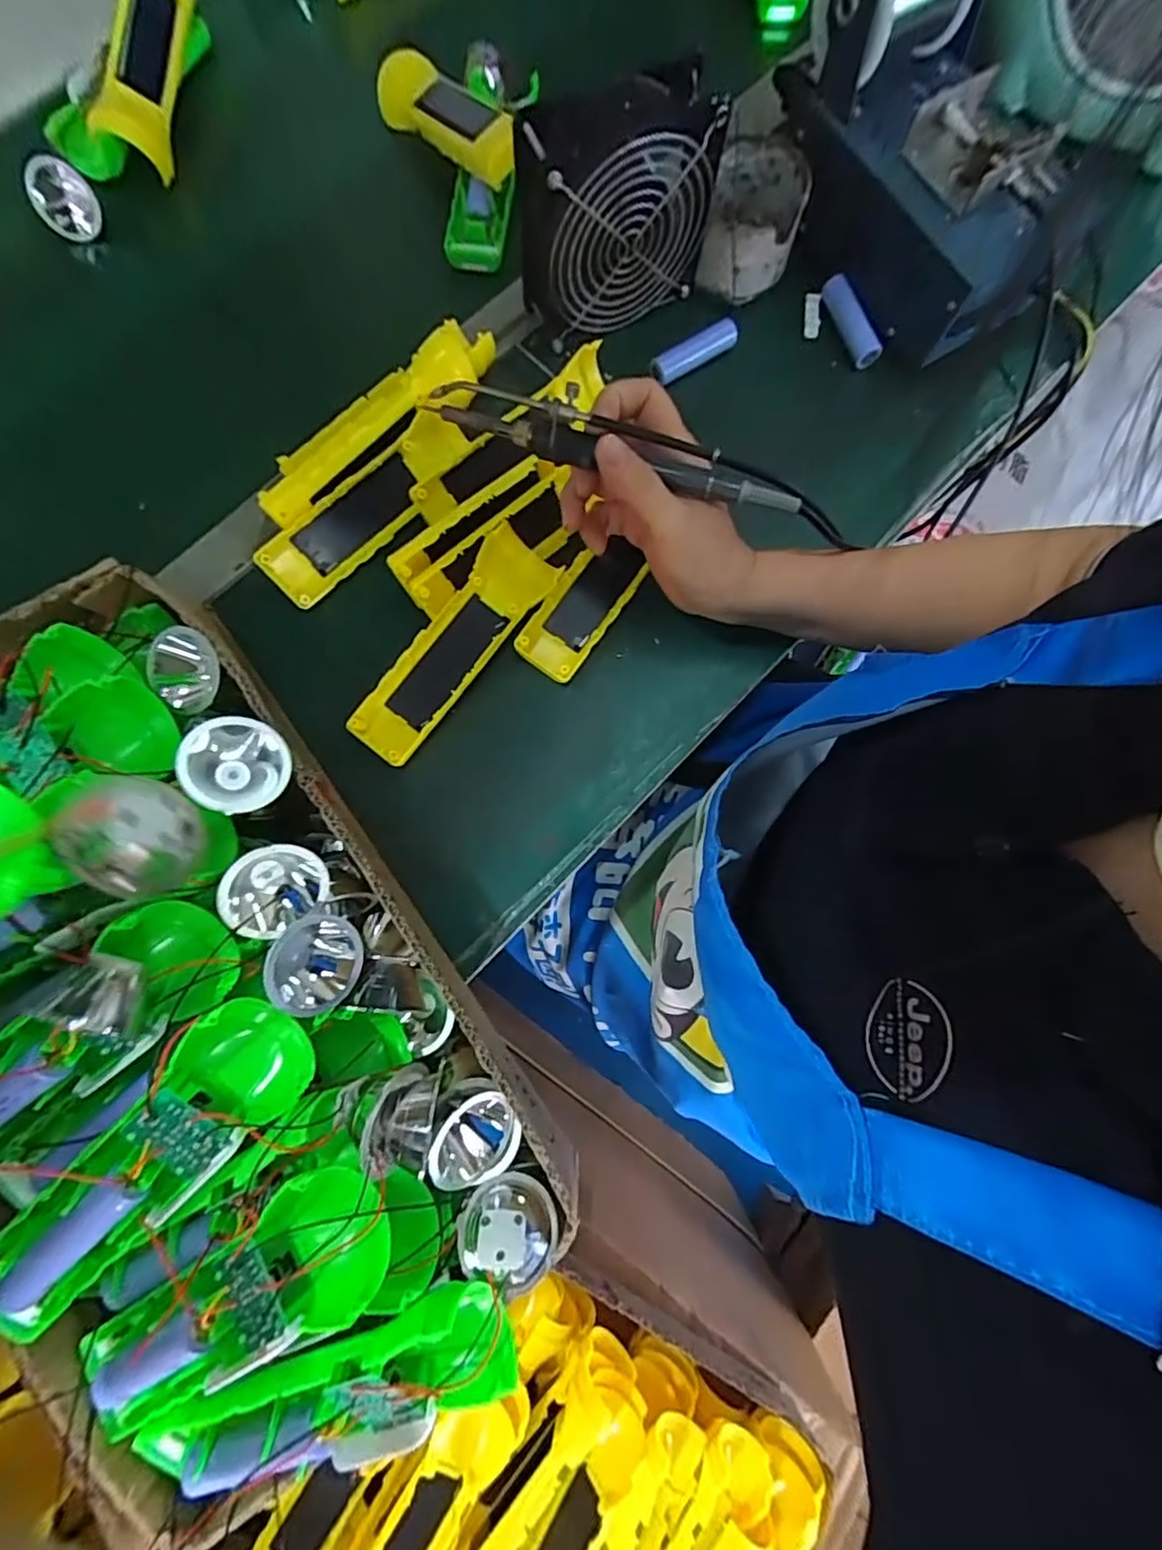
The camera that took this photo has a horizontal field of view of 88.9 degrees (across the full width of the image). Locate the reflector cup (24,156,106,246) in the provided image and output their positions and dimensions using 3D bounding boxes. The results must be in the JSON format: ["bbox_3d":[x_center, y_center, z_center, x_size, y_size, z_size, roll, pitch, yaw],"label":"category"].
[{"bbox_3d":[-0.387,-0.431,0.440,0.043,0.044,0.019,-37,81,-7],"label":"reflector cup"}]

